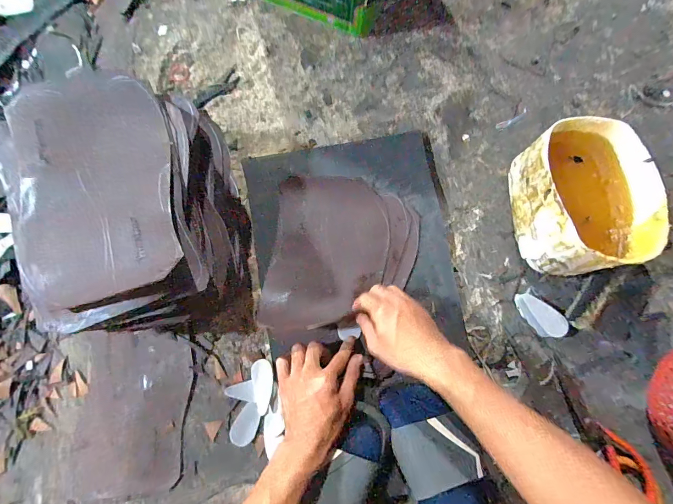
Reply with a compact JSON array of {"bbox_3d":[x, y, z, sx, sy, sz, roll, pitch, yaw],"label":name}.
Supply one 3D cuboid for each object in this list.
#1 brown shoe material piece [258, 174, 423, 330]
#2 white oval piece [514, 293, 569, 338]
[{"bbox_3d":[0.010,0.003,0.522,0.214,0.013,0.234,8,78,1],"label":"brown shoe material piece"},{"bbox_3d":[0.298,0.091,0.504,0.037,0.024,0.075,-36,81,-8],"label":"white oval piece"}]

